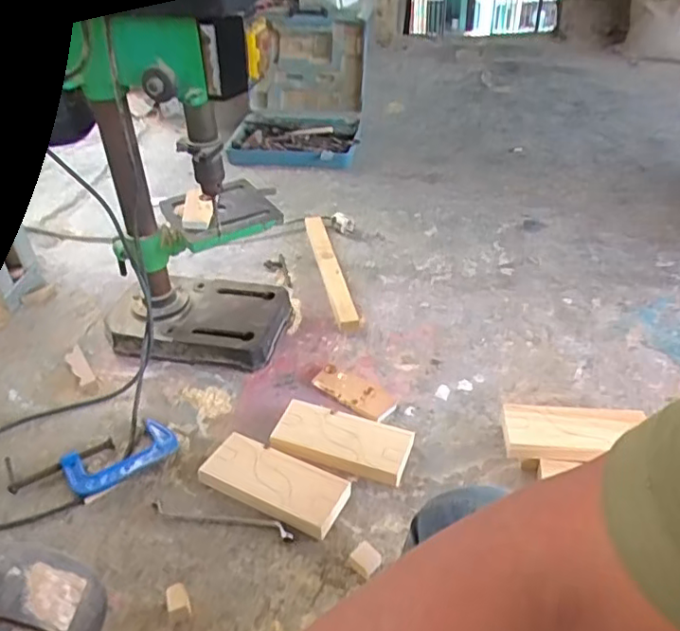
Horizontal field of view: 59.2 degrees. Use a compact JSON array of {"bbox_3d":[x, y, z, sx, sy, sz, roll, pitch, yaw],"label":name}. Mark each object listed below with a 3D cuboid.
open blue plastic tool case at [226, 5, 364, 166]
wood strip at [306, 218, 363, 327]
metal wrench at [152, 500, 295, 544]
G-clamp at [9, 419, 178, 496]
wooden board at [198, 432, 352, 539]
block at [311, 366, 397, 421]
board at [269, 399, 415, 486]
[{"bbox_3d":[-0.118,-0.682,1.756,0.353,0.270,0.632,2,37,4],"label":"open blue plastic tool case"},{"bbox_3d":[-0.021,-0.099,1.147,0.039,0.023,0.392,-7,37,-8],"label":"wood strip"},{"bbox_3d":[-0.142,0.245,0.722,0.182,0.007,0.021,8,38,11],"label":"metal wrench"},{"bbox_3d":[-0.322,0.192,0.784,0.213,0.021,0.093,-14,39,-17],"label":"G-clamp"},{"bbox_3d":[-0.079,0.208,0.749,0.180,0.032,0.081,15,40,20],"label":"wooden board"},{"bbox_3d":[0.020,0.112,0.885,0.124,0.009,0.052,23,43,28],"label":"block"},{"bbox_3d":[0.003,0.168,0.800,0.180,0.025,0.087,13,39,18],"label":"board"}]

